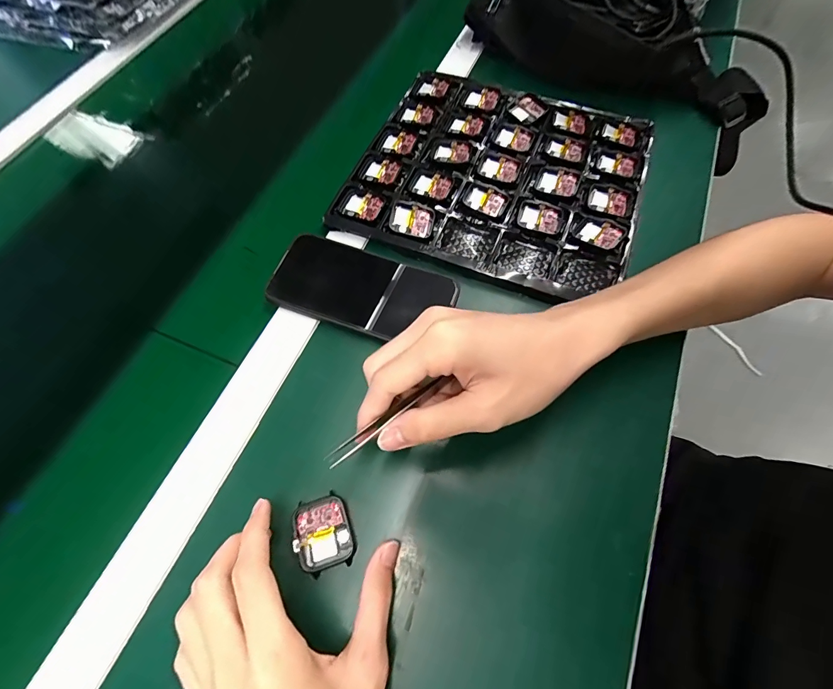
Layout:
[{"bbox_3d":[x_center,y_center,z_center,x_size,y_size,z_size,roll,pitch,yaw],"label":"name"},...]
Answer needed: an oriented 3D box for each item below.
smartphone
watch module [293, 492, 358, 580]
[{"bbox_3d":[-0.048,-0.050,0.355,0.155,0.010,0.077,17,66,9],"label":"smartphone"},{"bbox_3d":[-0.064,0.129,0.275,0.037,0.005,0.047,-18,66,-7],"label":"watch module"}]

